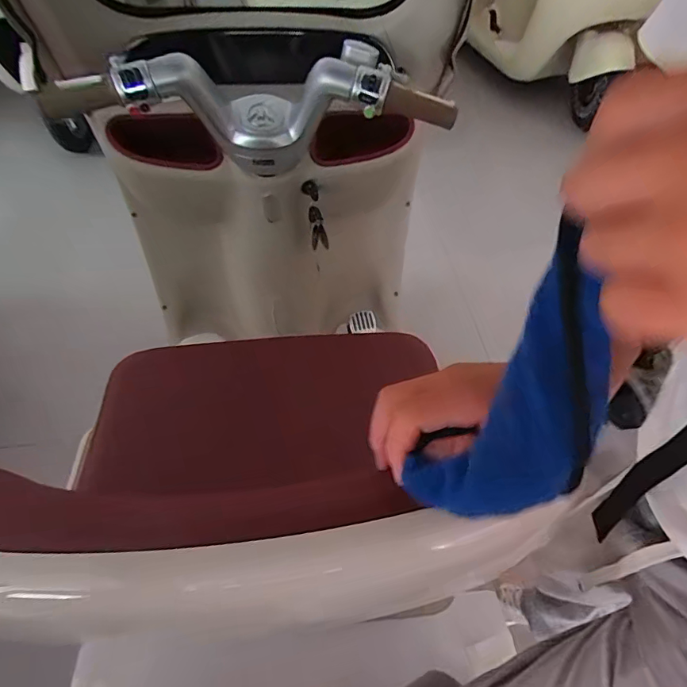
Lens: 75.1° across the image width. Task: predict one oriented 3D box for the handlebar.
[{"bbox_3d":[-0.146,-0.376,0.751,0.620,0.199,0.121,1,51,-1],"label":"handlebar"}]

